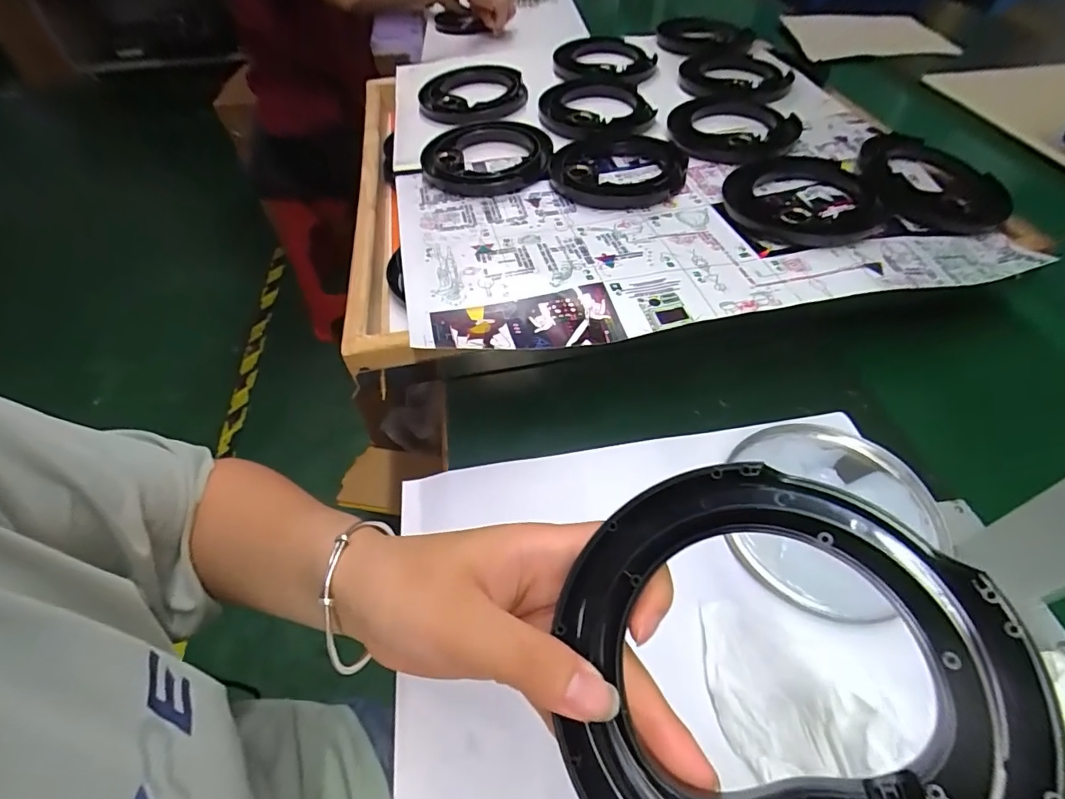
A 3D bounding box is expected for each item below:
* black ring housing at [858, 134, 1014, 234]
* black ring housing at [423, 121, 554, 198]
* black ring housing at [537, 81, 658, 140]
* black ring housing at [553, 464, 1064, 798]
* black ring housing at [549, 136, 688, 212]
[{"bbox_3d":[0.357,-0.196,0.459,0.121,0.028,0.119,1,58,-1],"label":"black ring housing"},{"bbox_3d":[-0.045,-0.245,0.510,0.123,0.021,0.119,15,53,13],"label":"black ring housing"},{"bbox_3d":[0.072,-0.330,0.575,0.125,0.018,0.128,-6,52,-3],"label":"black ring housing"},{"bbox_3d":[0.071,0.089,0.153,0.130,0.011,0.126,-5,74,18],"label":"black ring housing"},{"bbox_3d":[0.084,-0.223,0.490,0.129,0.018,0.127,7,52,7],"label":"black ring housing"}]

